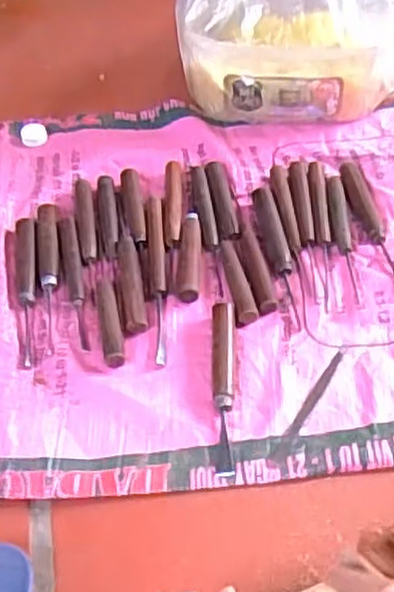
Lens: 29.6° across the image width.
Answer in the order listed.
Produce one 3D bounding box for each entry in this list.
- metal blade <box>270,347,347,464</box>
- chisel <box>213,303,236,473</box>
[{"bbox_3d":[0.100,0.093,0.654,0.012,0.004,0.135,24,56,21],"label":"metal blade"},{"bbox_3d":[0.023,0.075,0.657,0.020,0.014,0.167,-1,51,3],"label":"chisel"}]

